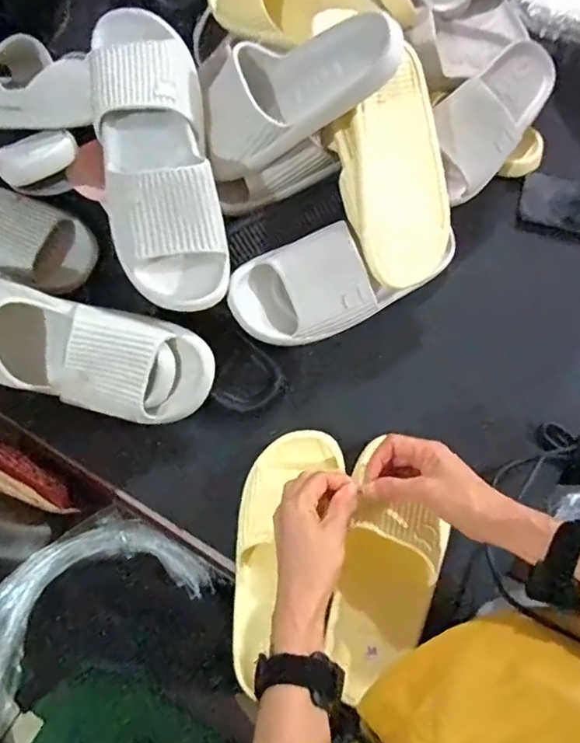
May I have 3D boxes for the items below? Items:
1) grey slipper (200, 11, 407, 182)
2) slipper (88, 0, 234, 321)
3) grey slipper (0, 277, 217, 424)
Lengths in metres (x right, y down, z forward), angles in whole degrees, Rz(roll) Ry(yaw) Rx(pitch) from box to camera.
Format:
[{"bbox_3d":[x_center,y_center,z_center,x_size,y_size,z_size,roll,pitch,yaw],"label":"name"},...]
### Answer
[{"bbox_3d":[0.003,-0.291,0.568,0.217,0.075,0.094,-13,65,27],"label":"grey slipper"},{"bbox_3d":[-0.140,-0.227,0.568,0.113,0.065,0.322,-13,87,-3],"label":"slipper"},{"bbox_3d":[-0.248,-0.032,0.586,0.325,0.103,0.103,14,69,8],"label":"grey slipper"}]

